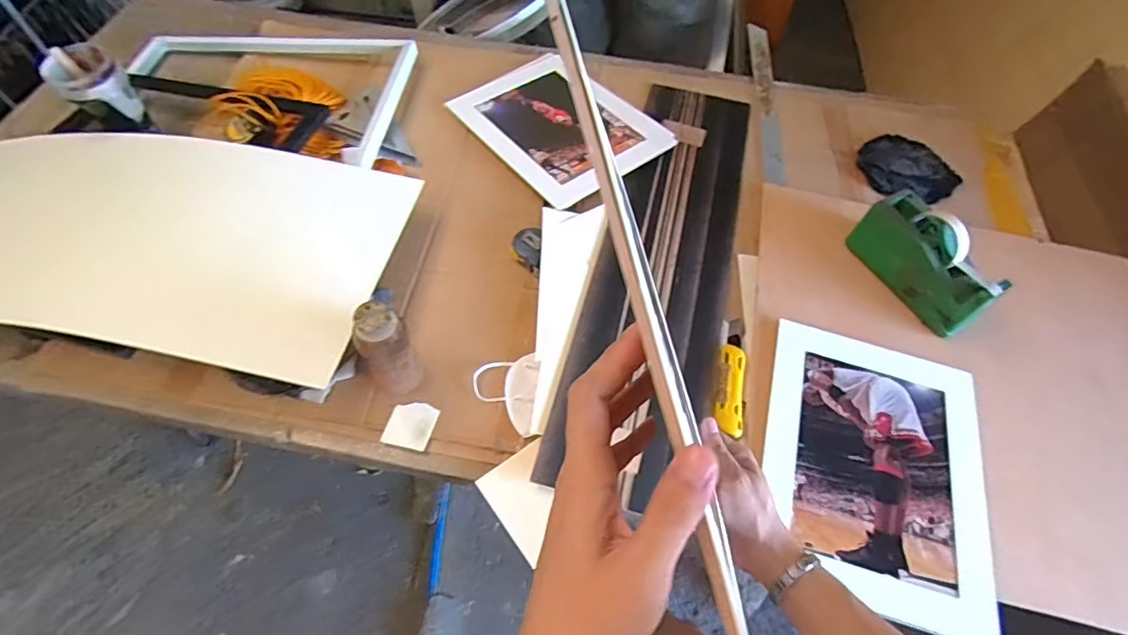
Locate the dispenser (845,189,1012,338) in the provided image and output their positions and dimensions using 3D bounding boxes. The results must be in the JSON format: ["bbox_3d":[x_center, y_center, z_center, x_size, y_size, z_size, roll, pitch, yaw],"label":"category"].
[{"bbox_3d":[0.517,-0.086,0.773,0.073,0.101,0.202,-25,62,-15],"label":"dispenser"}]

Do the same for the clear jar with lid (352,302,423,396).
[{"bbox_3d":[-0.209,0.043,0.655,0.059,0.170,0.049,-32,64,-19],"label":"clear jar with lid"}]

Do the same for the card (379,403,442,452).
[{"bbox_3d":[-0.194,0.136,0.688,0.058,0.004,0.058,12,59,7],"label":"card"}]

